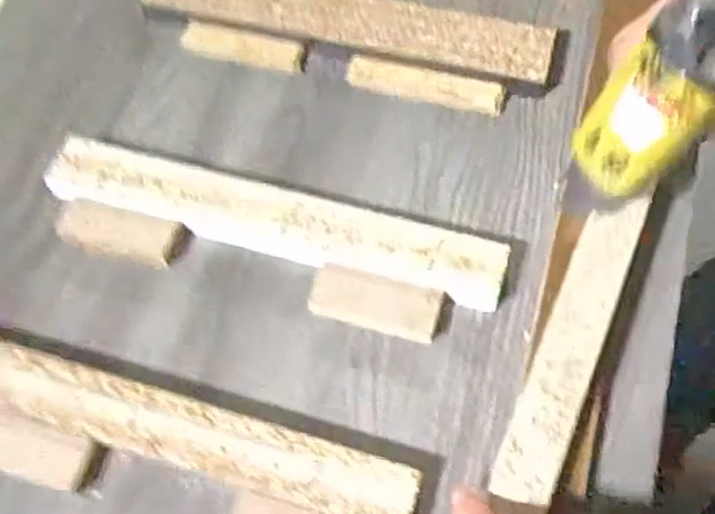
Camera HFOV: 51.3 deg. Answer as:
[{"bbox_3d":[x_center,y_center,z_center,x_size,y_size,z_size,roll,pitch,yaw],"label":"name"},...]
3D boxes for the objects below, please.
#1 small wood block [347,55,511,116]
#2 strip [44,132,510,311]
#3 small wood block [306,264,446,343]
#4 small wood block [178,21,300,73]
[{"bbox_3d":[0.049,-0.125,0.542,0.113,0.016,0.023,13,68,6],"label":"small wood block"},{"bbox_3d":[-0.056,-0.027,0.495,0.306,0.027,0.045,15,68,7],"label":"strip"},{"bbox_3d":[0.011,0.028,0.473,0.083,0.019,0.033,15,68,7],"label":"small wood block"},{"bbox_3d":[-0.088,-0.158,0.565,0.092,0.012,0.026,12,68,6],"label":"small wood block"}]

